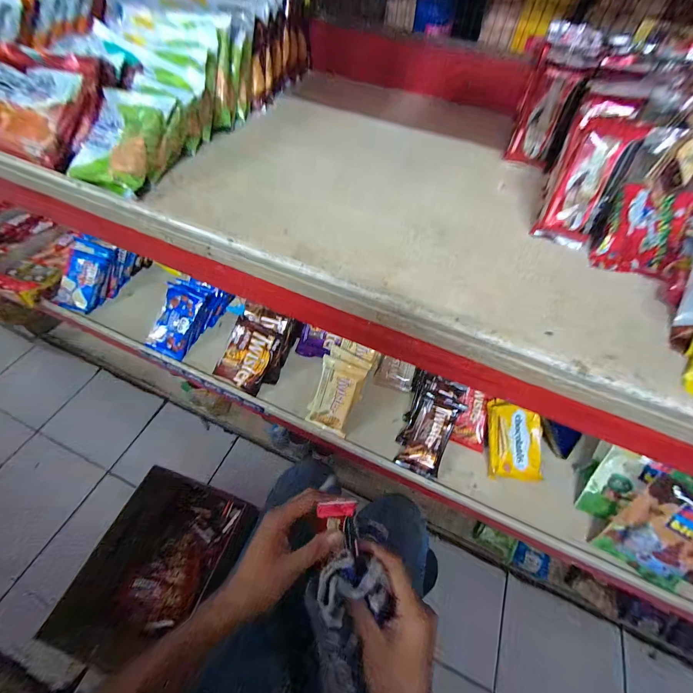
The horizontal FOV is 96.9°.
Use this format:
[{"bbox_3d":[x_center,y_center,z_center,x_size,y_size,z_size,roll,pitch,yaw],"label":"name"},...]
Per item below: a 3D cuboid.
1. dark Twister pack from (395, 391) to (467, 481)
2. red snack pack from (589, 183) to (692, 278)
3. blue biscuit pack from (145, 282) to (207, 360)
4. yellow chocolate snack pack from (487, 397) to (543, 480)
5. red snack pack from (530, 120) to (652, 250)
[{"bbox_3d":[0.145,0.153,0.531,0.068,0.020,0.139,24,89,12],"label":"dark Twister pack"},{"bbox_3d":[0.242,-0.093,0.251,0.058,0.065,0.007,14,13,8],"label":"red snack pack"},{"bbox_3d":[-0.357,-0.053,0.641,0.079,0.029,0.143,21,95,1],"label":"blue biscuit pack"},{"bbox_3d":[0.296,0.161,0.536,0.099,0.011,0.130,2,85,-8],"label":"yellow chocolate snack pack"},{"bbox_3d":[0.191,-0.127,0.246,0.040,0.087,0.015,12,29,4],"label":"red snack pack"}]

